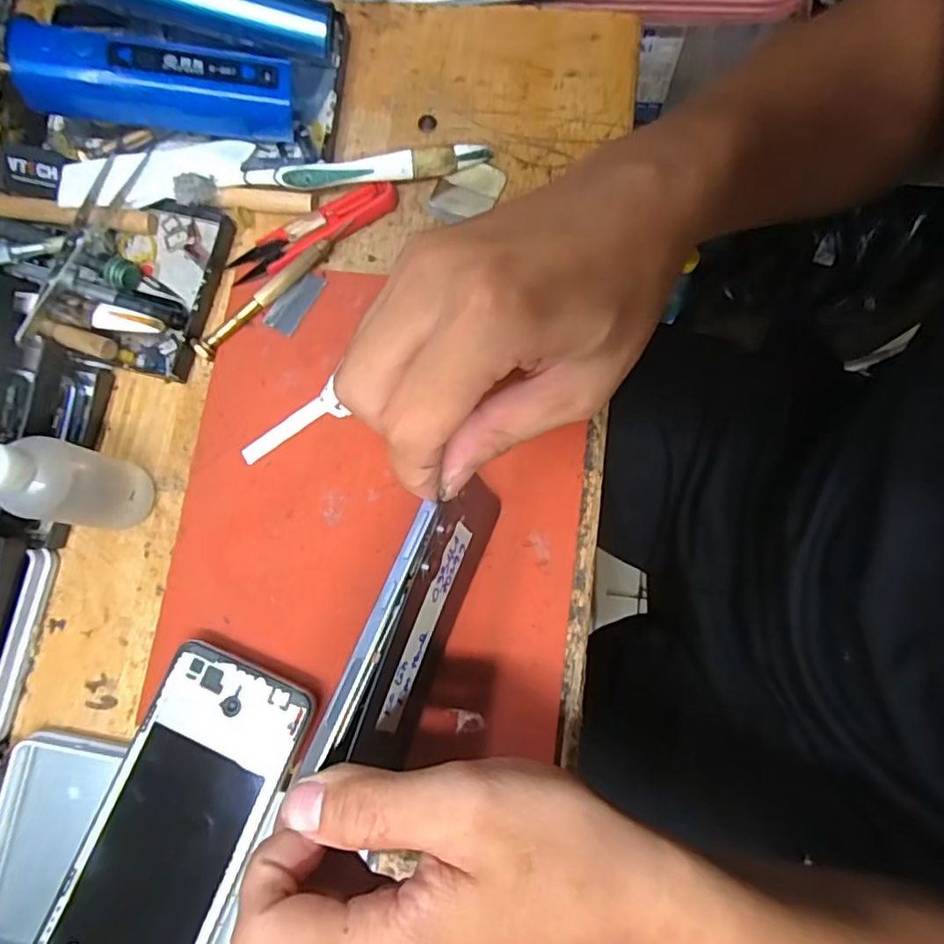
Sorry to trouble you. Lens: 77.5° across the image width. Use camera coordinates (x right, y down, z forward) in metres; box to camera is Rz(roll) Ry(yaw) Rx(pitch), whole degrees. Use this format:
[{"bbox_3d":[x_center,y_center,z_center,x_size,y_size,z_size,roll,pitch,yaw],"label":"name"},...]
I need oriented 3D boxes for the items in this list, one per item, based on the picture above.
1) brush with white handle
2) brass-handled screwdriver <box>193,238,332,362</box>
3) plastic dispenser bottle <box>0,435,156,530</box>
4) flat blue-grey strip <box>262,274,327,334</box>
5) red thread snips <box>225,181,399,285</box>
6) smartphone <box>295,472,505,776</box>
[{"bbox_3d":[-0.056,-0.166,0.323,0.133,0.021,0.017,-8,79,-3],"label":"brush with white handle"},{"bbox_3d":[-0.113,-0.095,0.317,0.091,0.012,0.010,-43,82,-9],"label":"brass-handled screwdriver"},{"bbox_3d":[-0.181,0.004,0.265,0.032,0.095,0.037,14,81,5],"label":"plastic dispenser bottle"},{"bbox_3d":[-0.097,-0.093,0.321,0.017,0.004,0.036,32,86,-4],"label":"flat blue-grey strip"},{"bbox_3d":[-0.088,-0.135,0.325,0.099,0.010,0.026,-29,81,-7],"label":"red thread snips"},{"bbox_3d":[-0.022,0.061,0.251,0.014,0.083,0.129,18,78,19],"label":"smartphone"}]

